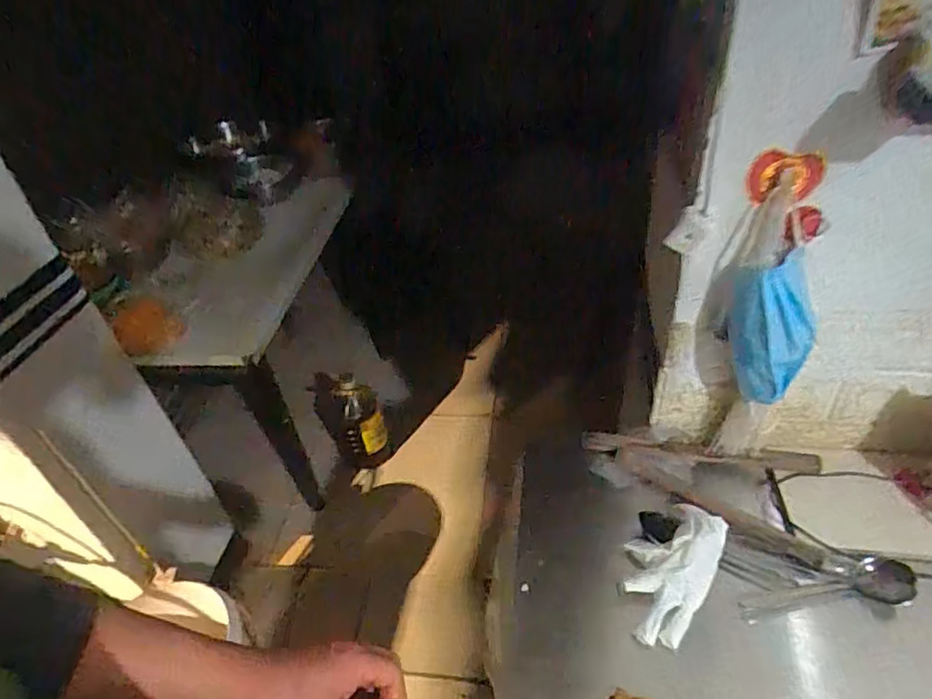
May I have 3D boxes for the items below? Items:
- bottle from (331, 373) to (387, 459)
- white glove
[{"bbox_3d":[-0.324,0.204,1.791,0.130,0.278,0.124,-18,41,-13],"label":"bottle"},{"bbox_3d":[0.211,0.228,0.610,0.092,0.045,0.148,27,50,33],"label":"white glove"}]

